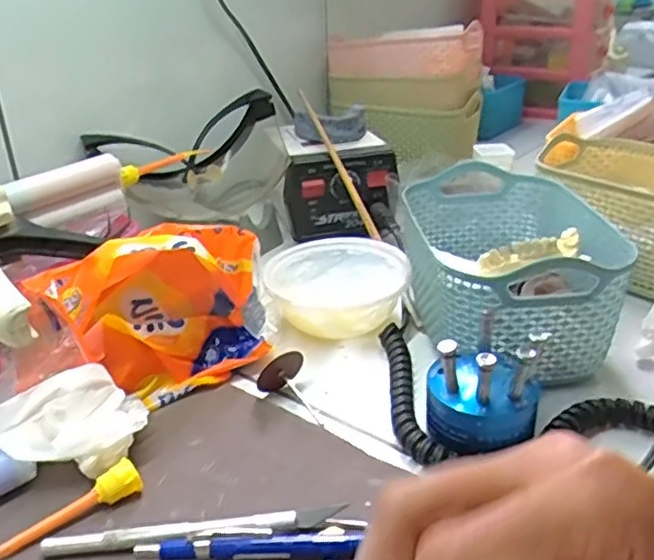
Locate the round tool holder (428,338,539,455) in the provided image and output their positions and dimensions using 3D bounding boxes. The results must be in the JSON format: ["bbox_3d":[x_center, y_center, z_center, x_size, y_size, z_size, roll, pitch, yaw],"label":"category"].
[{"bbox_3d":[0.082,0.057,0.350,0.057,0.061,0.048,9,30,19],"label":"round tool holder"}]

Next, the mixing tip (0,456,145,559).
[{"bbox_3d":[-0.132,0.111,0.313,0.087,0.014,0.015,-21,33,-32],"label":"mixing tip"}]

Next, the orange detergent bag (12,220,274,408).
[{"bbox_3d":[-0.106,0.020,0.406,0.154,0.092,0.054,-19,32,-29],"label":"orange detergent bag"}]

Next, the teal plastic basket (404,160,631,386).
[{"bbox_3d":[0.122,-0.009,0.450,0.122,0.083,0.175,-3,28,-1],"label":"teal plastic basket"}]

